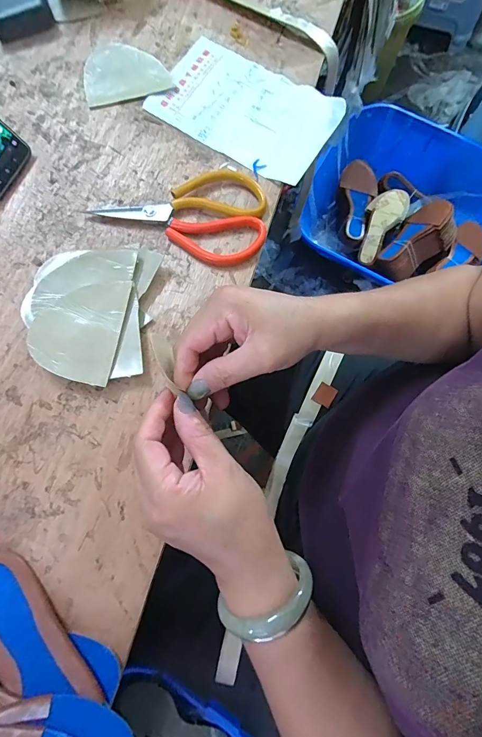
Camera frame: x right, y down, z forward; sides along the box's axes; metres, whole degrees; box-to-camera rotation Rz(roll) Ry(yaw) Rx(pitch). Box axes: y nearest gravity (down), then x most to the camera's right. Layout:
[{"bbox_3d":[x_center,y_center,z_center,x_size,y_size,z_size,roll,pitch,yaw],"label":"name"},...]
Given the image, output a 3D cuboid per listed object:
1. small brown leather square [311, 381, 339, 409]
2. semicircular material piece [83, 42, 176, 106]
[{"bbox_3d":[0.111,0.034,0.480,0.025,0.004,0.028,30,80,6],"label":"small brown leather square"},{"bbox_3d":[-0.137,-0.356,0.435,0.101,0.006,0.077,-13,78,-3],"label":"semicircular material piece"}]

